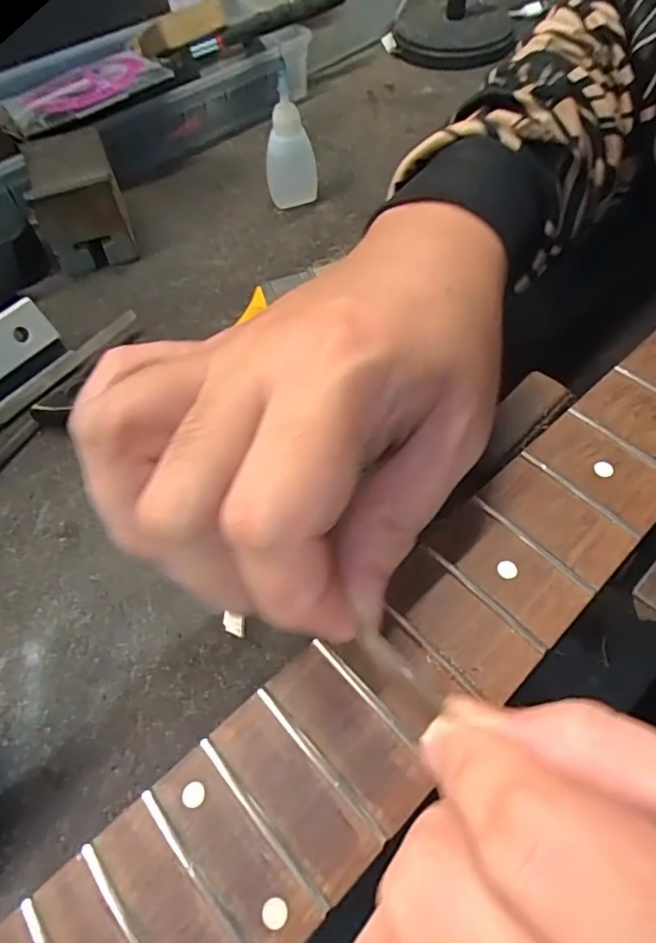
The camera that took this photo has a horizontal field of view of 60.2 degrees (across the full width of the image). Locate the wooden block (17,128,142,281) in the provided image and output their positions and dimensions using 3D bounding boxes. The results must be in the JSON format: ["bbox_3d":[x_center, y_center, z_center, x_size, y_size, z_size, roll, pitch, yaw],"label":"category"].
[{"bbox_3d":[-0.163,-0.178,0.372,0.051,0.055,0.069,-19,58,-9],"label":"wooden block"}]

